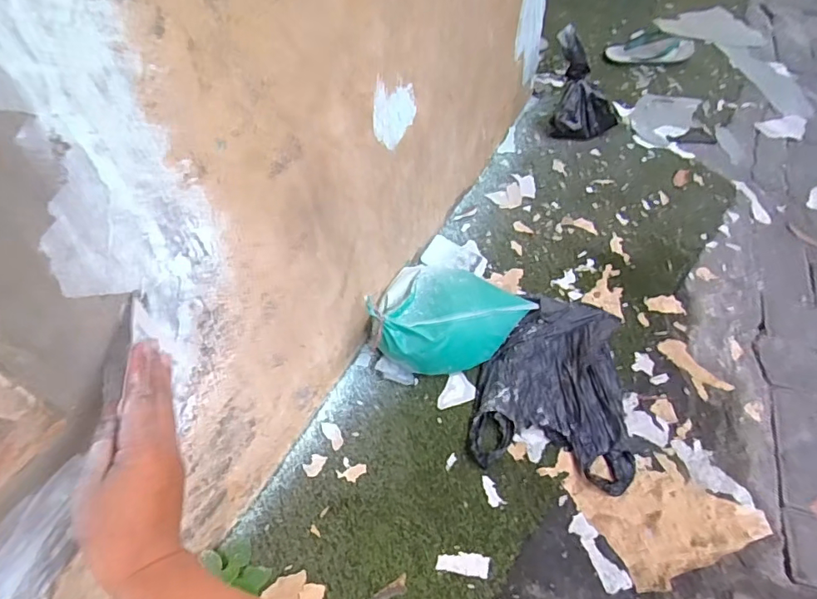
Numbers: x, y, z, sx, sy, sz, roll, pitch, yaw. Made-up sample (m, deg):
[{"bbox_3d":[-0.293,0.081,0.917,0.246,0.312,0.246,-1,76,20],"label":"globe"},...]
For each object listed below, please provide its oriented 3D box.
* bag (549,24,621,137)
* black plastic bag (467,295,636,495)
[{"bbox_3d":[0.415,-0.498,1.227,0.193,0.208,0.116,28,58,16],"label":"bag"},{"bbox_3d":[0.258,0.138,0.885,0.259,0.033,0.334,12,54,6],"label":"black plastic bag"}]

